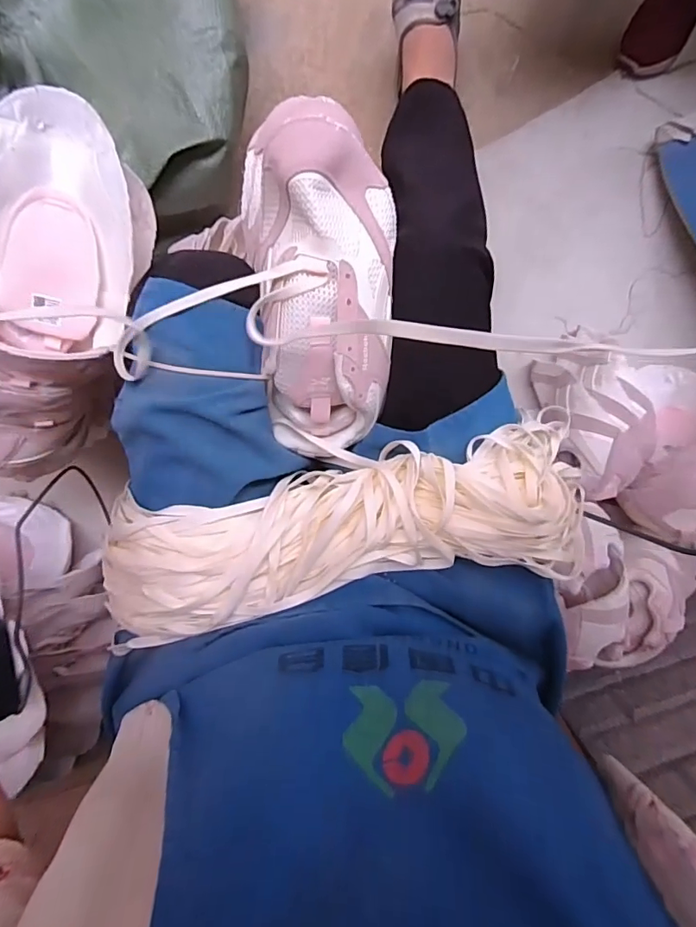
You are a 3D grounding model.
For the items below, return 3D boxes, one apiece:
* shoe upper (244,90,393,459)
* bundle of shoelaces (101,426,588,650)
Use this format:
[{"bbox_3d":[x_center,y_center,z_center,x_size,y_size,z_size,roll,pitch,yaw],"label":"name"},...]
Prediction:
[{"bbox_3d":[-0.023,-0.127,0.382,0.116,0.068,0.255,-3,110,-4],"label":"shoe upper"},{"bbox_3d":[-0.001,0.054,0.383,0.381,0.063,0.114,-8,102,-2],"label":"bundle of shoelaces"}]

